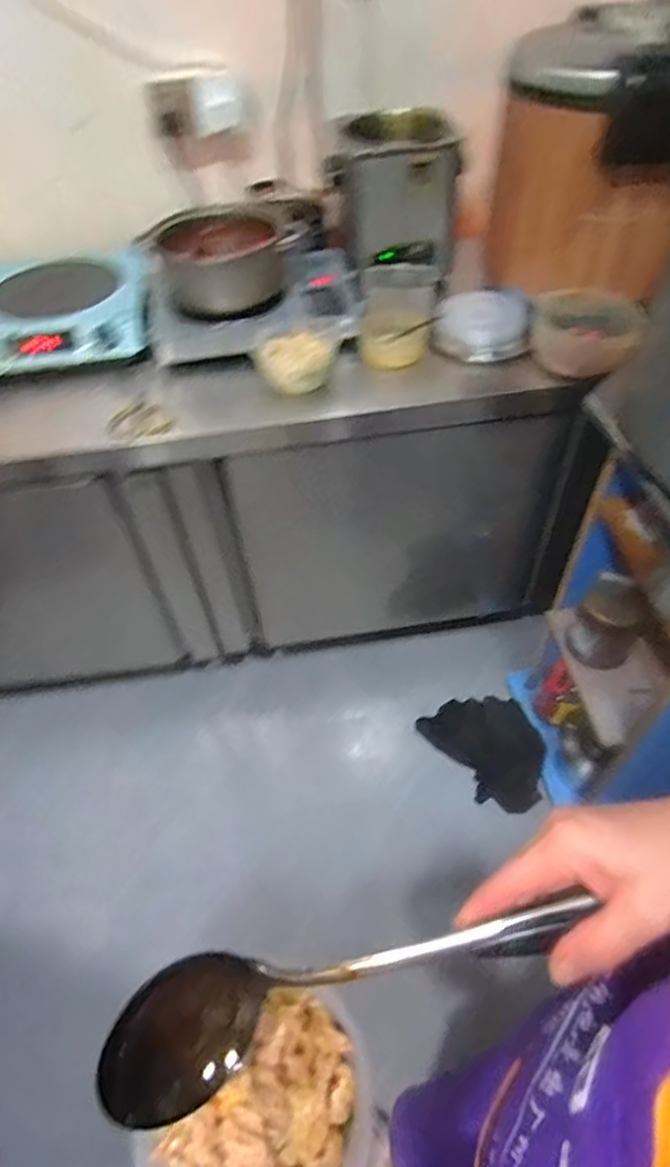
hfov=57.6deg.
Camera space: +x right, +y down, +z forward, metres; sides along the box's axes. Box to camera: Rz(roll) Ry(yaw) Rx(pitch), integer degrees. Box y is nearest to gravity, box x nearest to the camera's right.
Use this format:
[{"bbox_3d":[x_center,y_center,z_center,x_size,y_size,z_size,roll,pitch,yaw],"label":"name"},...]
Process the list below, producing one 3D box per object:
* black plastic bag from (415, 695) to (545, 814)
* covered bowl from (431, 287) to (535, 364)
[{"bbox_3d":[0.376,0.377,1.426,0.230,0.048,0.289,-29,53,-17],"label":"black plastic bag"},{"bbox_3d":[0.270,-0.467,1.118,0.168,0.079,0.147,11,53,15],"label":"covered bowl"}]

